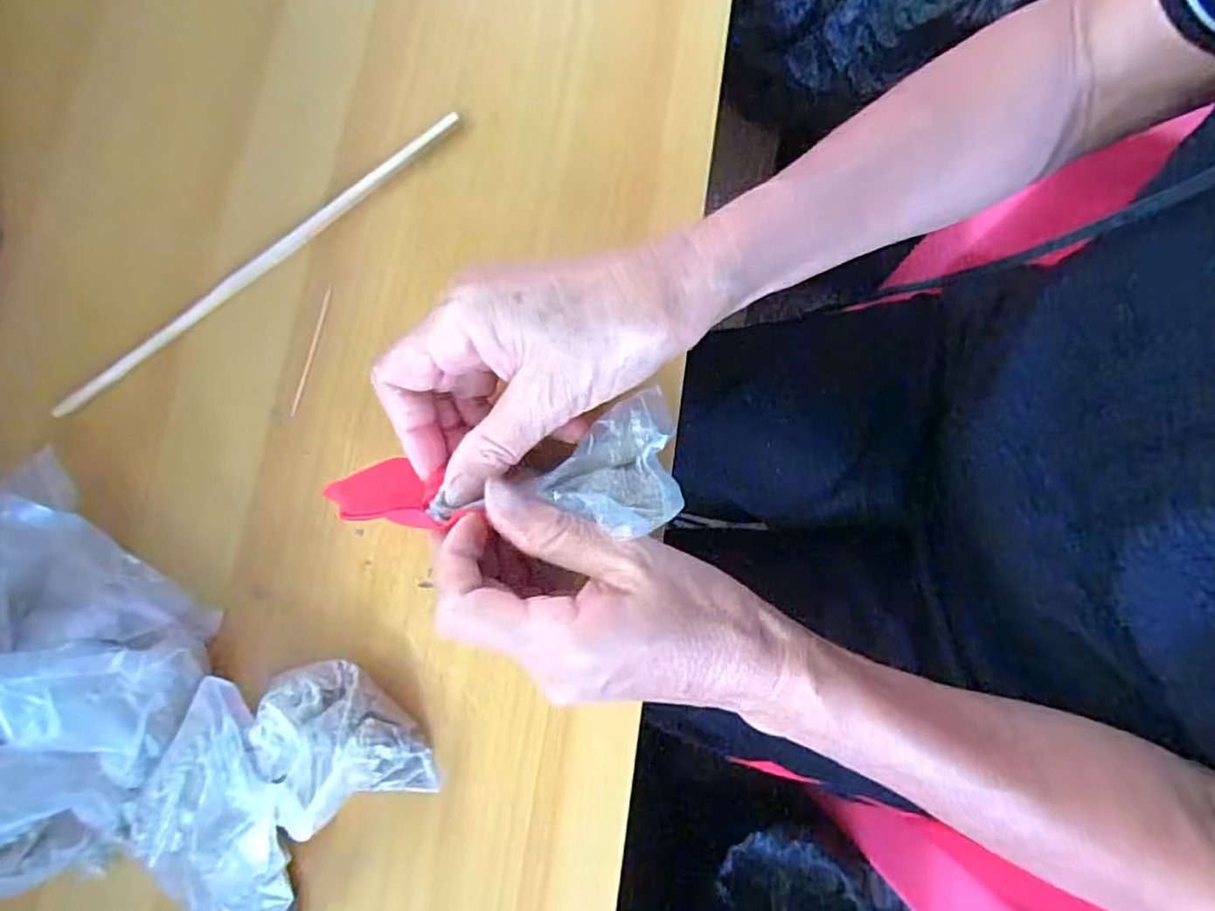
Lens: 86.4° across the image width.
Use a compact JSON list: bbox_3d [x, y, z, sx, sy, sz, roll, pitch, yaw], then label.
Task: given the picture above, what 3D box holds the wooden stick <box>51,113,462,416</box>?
[{"bbox_3d":[-0.157,-0.091,0.298,0.220,0.006,0.009,-38,80,-6],"label":"wooden stick"}]

